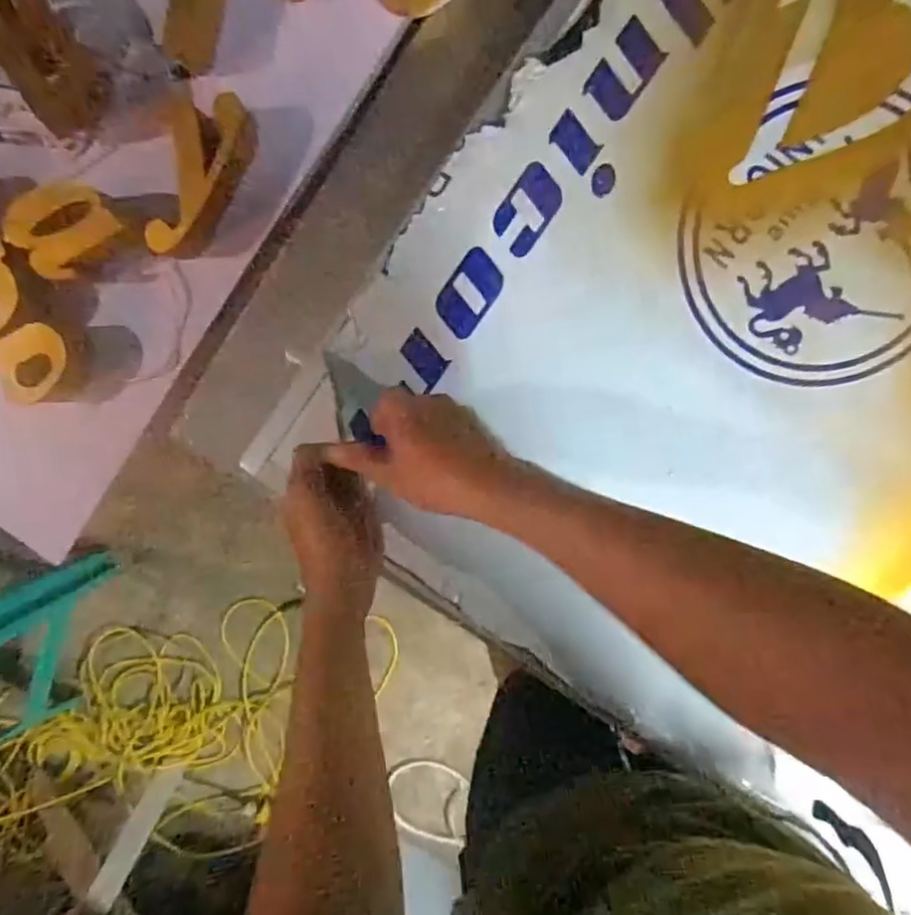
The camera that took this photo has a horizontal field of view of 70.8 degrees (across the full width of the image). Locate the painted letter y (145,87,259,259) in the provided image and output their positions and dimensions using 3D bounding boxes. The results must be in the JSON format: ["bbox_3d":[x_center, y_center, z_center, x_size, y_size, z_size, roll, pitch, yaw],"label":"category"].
[{"bbox_3d":[-0.216,-0.235,0.542,0.066,0.050,0.136,16,99,-1],"label":"painted letter y"}]

